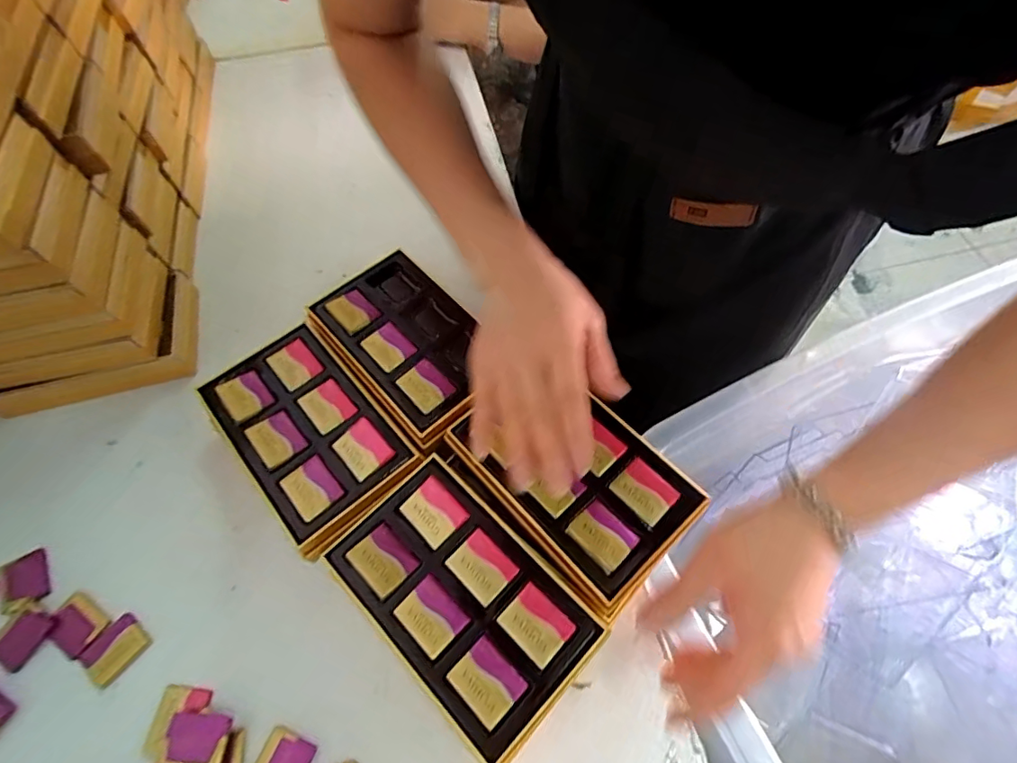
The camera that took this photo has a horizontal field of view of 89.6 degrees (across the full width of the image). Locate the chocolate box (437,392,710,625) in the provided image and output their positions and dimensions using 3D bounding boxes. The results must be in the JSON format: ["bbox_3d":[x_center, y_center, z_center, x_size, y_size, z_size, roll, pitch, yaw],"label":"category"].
[{"bbox_3d":[0.039,0.066,0.370,0.170,0.027,0.111,40,65,21],"label":"chocolate box"}]

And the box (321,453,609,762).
[{"bbox_3d":[-0.032,0.132,0.324,0.165,0.018,0.099,40,70,22],"label":"box"}]

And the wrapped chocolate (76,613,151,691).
[{"bbox_3d":[-0.282,0.193,0.367,0.033,0.011,0.043,37,69,21],"label":"wrapped chocolate"}]

